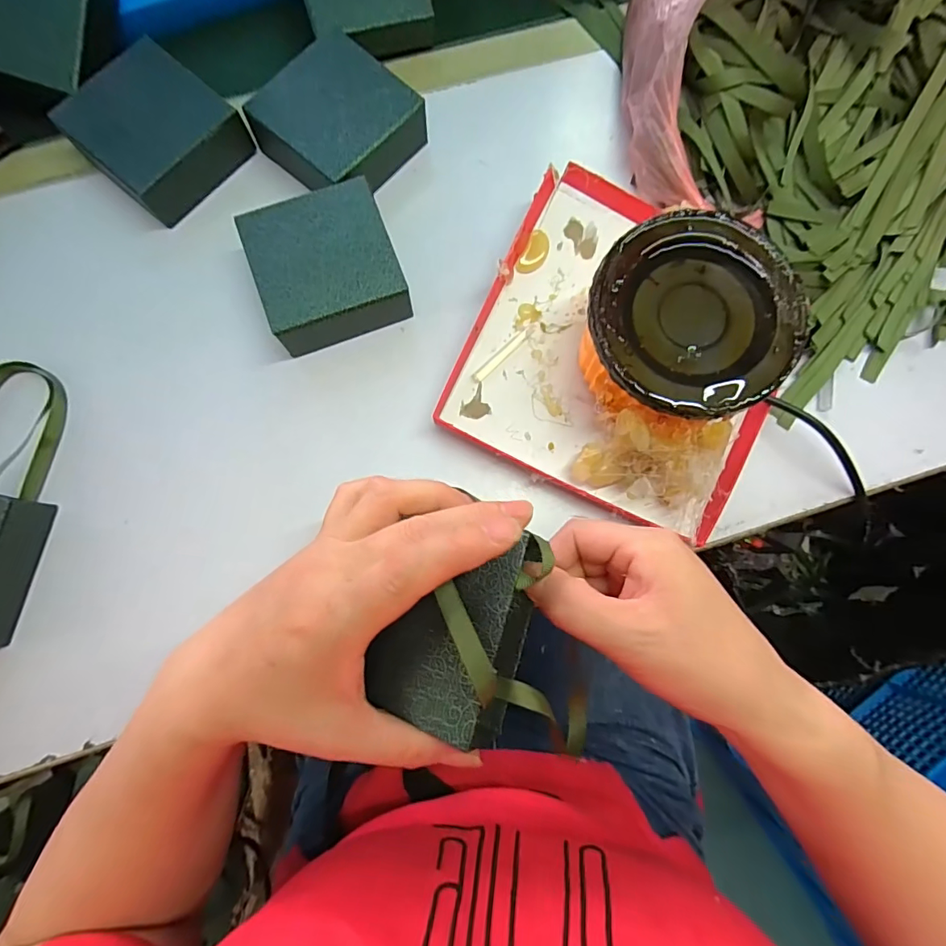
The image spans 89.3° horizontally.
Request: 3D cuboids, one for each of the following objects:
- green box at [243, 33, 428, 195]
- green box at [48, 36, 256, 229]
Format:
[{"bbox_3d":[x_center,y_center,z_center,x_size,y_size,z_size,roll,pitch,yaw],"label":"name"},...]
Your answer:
[{"bbox_3d":[-0.098,-0.253,0.349,0.099,0.043,0.101,43,85,1],"label":"green box"},{"bbox_3d":[-0.227,-0.243,0.345,0.098,0.035,0.094,40,82,5],"label":"green box"}]

